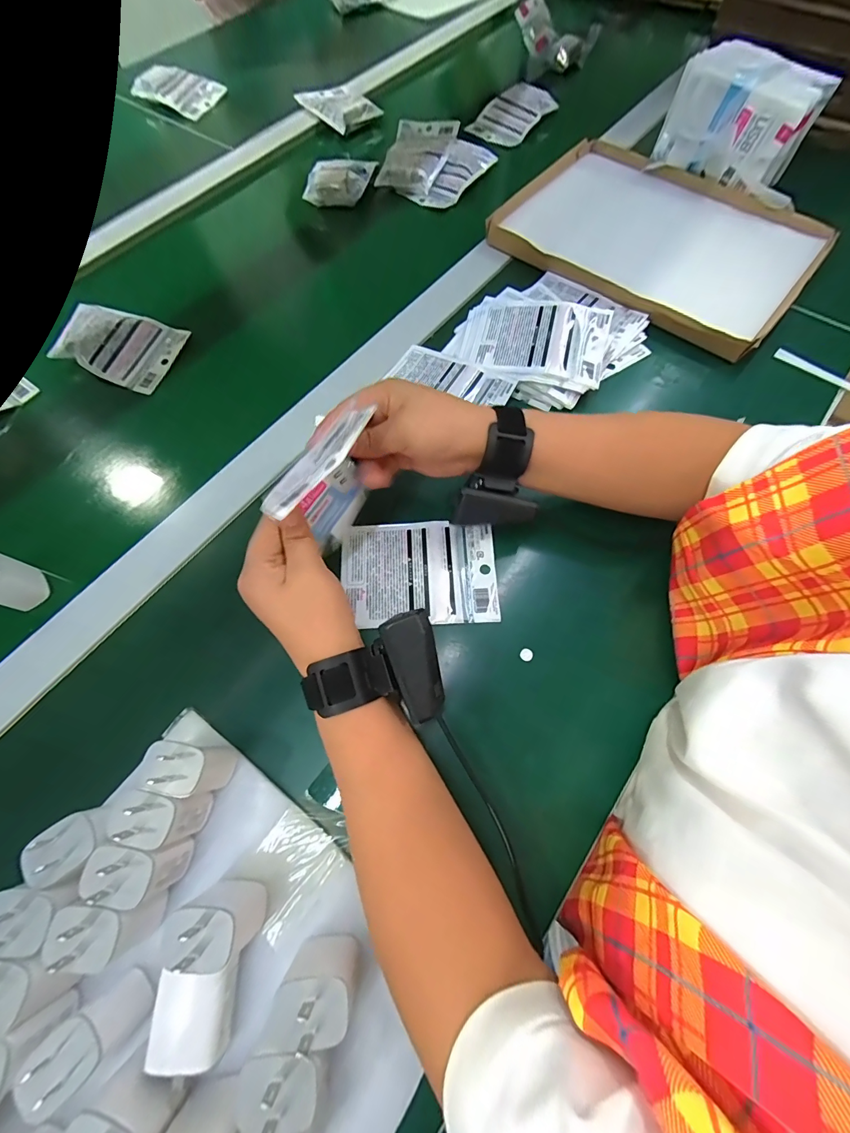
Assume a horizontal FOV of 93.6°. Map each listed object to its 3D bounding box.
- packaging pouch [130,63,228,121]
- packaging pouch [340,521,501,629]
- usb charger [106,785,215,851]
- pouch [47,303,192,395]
[{"bbox_3d":[-0.430,-0.836,0.701,0.132,0.007,0.095,19,77,-5],"label":"packaging pouch"},{"bbox_3d":[-0.006,0.005,0.360,0.136,0.006,0.096,-3,68,1],"label":"packaging pouch"},{"bbox_3d":[-0.173,0.163,0.266,0.042,0.052,0.029,10,69,6],"label":"usb charger"},{"bbox_3d":[-0.364,-0.265,0.480,0.119,0.022,0.097,19,73,-8],"label":"pouch"}]

